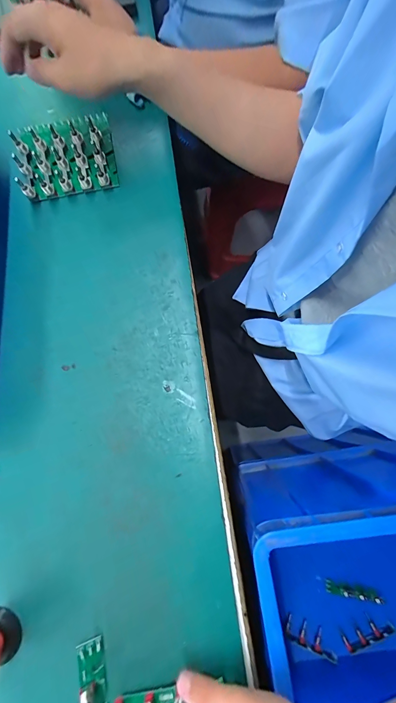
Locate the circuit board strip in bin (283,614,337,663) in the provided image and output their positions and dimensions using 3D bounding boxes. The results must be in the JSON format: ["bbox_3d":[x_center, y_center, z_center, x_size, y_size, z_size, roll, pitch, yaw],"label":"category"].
[{"bbox_3d":[0.235,0.595,0.593,0.110,0.008,0.043,24,62,5],"label":"circuit board strip in bin"}]

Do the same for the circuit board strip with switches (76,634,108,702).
[{"bbox_3d":[-0.102,0.346,0.270,0.026,0.034,0.105,-12,79,-2],"label":"circuit board strip with switches"}]

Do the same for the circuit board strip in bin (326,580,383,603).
[{"bbox_3d":[0.329,0.509,0.604,0.118,0.029,0.017,9,80,5],"label":"circuit board strip in bin"}]

